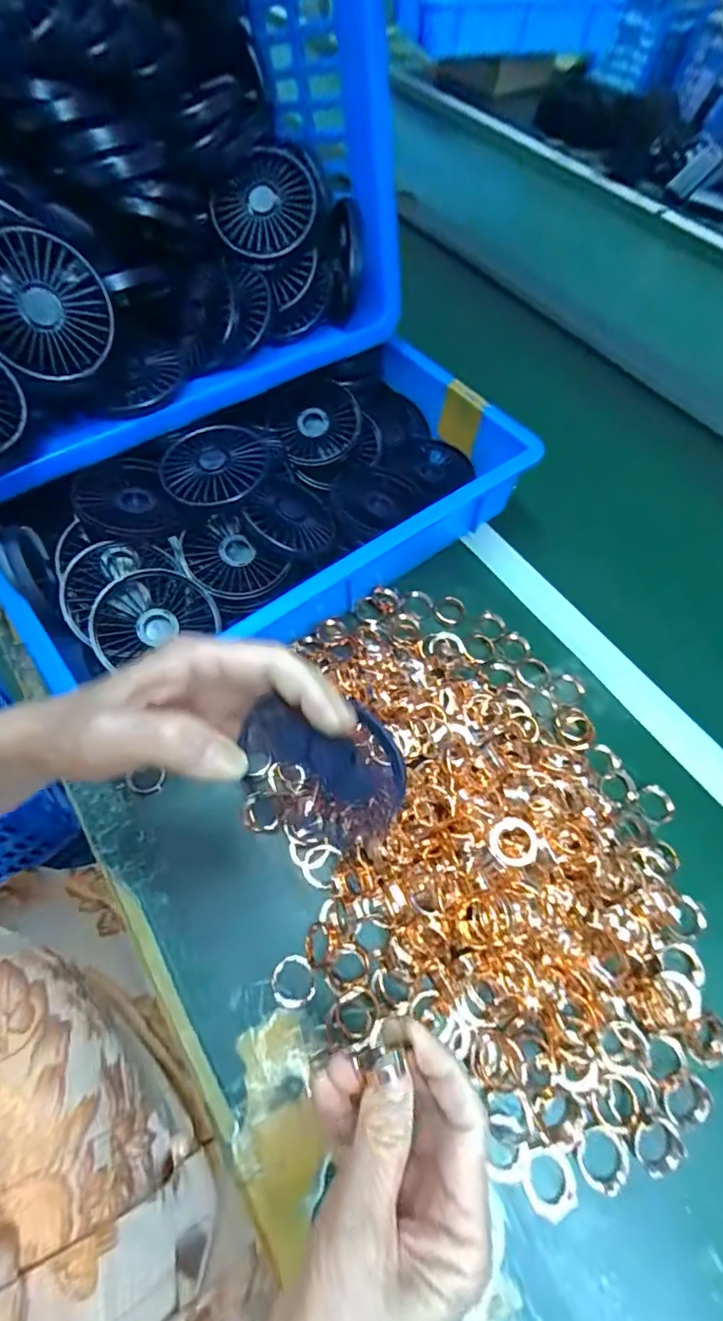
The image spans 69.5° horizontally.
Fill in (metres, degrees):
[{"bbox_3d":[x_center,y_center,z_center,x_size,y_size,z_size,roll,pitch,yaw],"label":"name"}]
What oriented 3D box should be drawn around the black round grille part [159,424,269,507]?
[{"bbox_3d":[-0.118,-0.154,0.423,0.084,0.027,0.081,-2,67,4],"label":"black round grille part"}]

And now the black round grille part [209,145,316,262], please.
[{"bbox_3d":[-0.081,-0.377,0.435,0.084,0.025,0.077,0,92,-4],"label":"black round grille part"}]

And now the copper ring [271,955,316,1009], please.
[{"bbox_3d":[-0.044,0.206,0.335,0.027,0.005,0.029,-2,57,3],"label":"copper ring"}]

